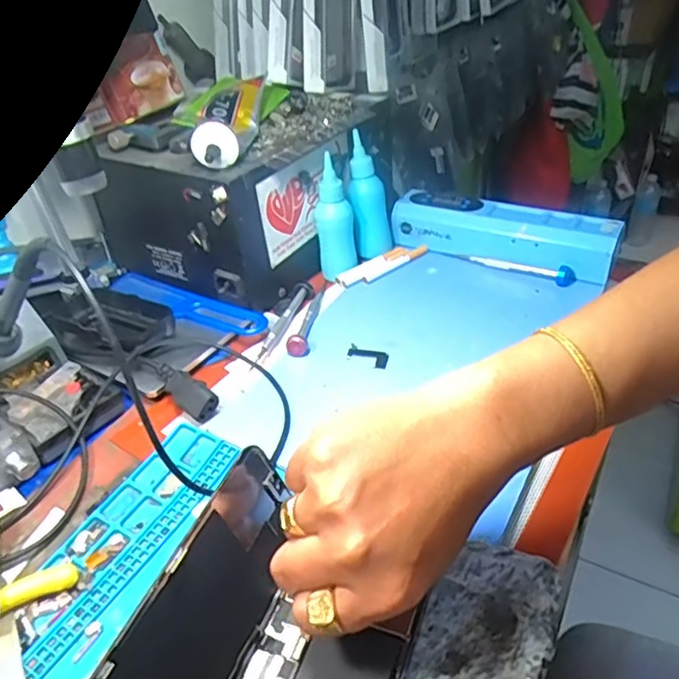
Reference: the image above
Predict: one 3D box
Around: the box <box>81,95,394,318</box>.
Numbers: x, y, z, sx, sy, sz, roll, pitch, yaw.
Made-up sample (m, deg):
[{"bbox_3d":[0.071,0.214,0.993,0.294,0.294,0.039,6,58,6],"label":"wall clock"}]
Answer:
[{"bbox_3d":[-0.099,-0.145,0.587,0.194,0.136,0.186,20,43,31],"label":"box"}]

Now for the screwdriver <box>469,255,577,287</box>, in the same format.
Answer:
[{"bbox_3d":[0.166,-0.065,0.550,0.095,0.015,0.013,13,40,24],"label":"screwdriver"}]

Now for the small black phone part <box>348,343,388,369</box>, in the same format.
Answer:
[{"bbox_3d":[0.022,0.013,0.476,0.033,0.004,0.021,8,38,18],"label":"small black phone part"}]

